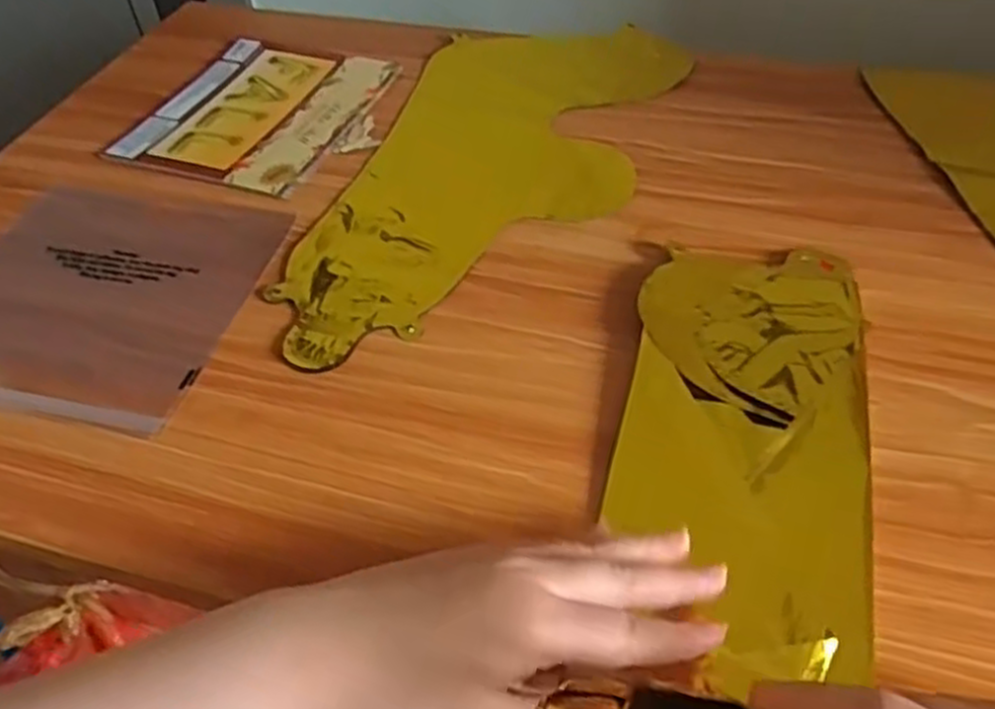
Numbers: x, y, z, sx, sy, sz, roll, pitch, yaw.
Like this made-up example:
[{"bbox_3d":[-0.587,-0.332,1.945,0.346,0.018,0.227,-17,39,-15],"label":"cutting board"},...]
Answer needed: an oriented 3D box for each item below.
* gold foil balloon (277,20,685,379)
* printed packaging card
[{"bbox_3d":[-0.003,-0.138,0.574,0.194,0.005,0.417,15,51,16],"label":"gold foil balloon"},{"bbox_3d":[-0.186,-0.194,0.633,0.179,0.007,0.187,14,50,15],"label":"printed packaging card"}]

